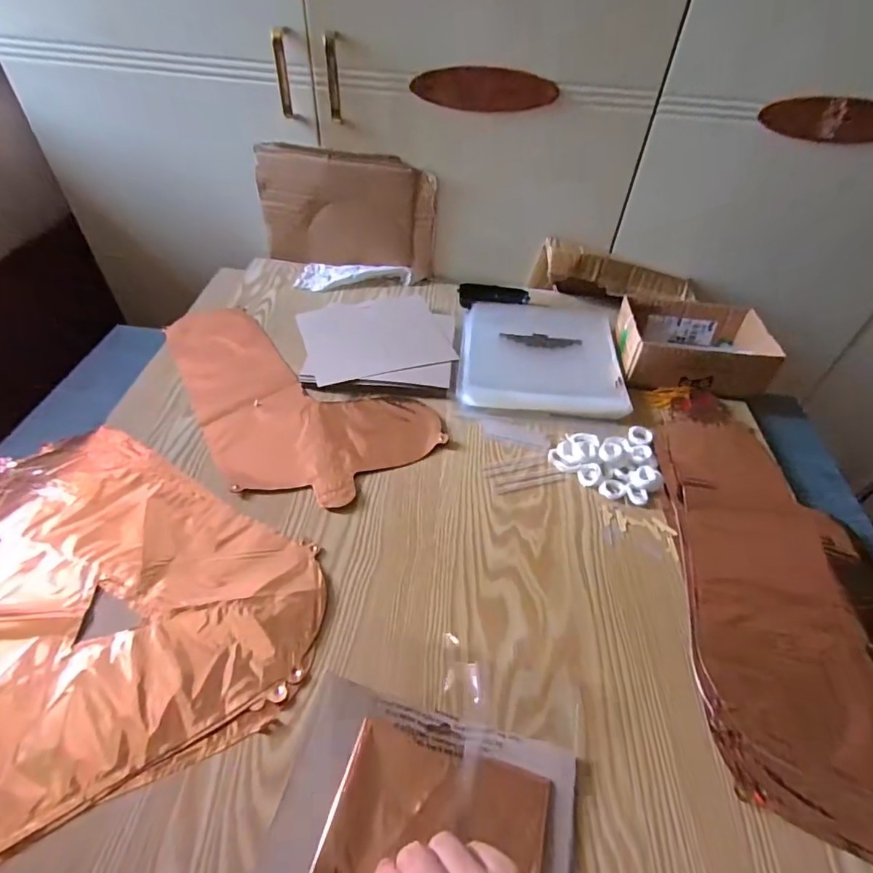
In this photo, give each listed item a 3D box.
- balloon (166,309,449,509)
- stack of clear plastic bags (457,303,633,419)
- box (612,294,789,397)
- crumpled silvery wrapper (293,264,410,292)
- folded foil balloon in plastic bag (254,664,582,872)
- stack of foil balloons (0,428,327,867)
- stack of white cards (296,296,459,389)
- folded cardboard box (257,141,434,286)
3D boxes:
[{"bbox_3d":[-0.207,-0.060,0.624,0.407,0.005,0.218,36,55,27],"label":"balloon"},{"bbox_3d":[0.144,-0.114,0.686,0.212,0.024,0.229,6,47,2],"label":"stack of clear plastic bags"},{"bbox_3d":[0.345,-0.124,0.674,0.182,0.056,0.134,8,47,5],"label":"box"},{"bbox_3d":[-0.134,-0.262,0.801,0.180,0.012,0.066,0,47,-3],"label":"crumpled silvery wrapper"},{"bbox_3d":[-0.005,0.255,0.339,0.197,0.027,0.210,11,47,7],"label":"folded foil balloon in plastic bag"},{"bbox_3d":[-0.321,0.125,0.439,0.371,0.015,0.380,-21,51,-21],"label":"stack of foil balloons"},{"bbox_3d":[-0.081,-0.137,0.680,0.205,0.017,0.192,-1,47,-4],"label":"stack of white cards"},{"bbox_3d":[-0.140,-0.354,0.784,0.275,0.175,0.046,9,47,6],"label":"folded cardboard box"}]

